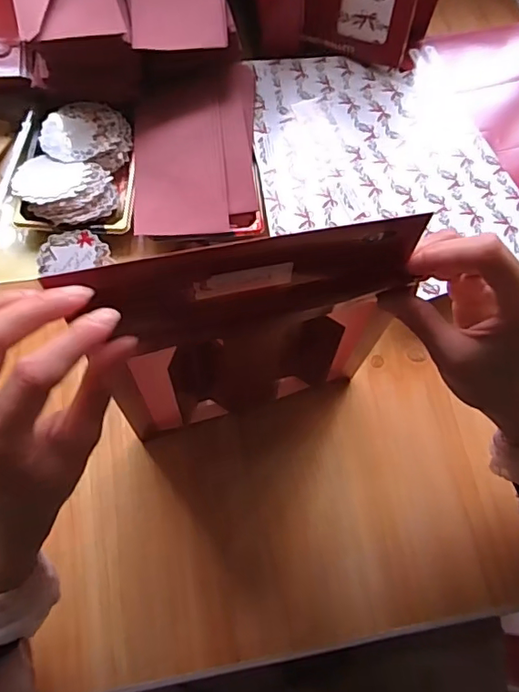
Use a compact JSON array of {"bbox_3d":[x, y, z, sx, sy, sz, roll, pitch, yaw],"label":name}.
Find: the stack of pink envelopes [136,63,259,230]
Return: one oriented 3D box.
[{"bbox_3d":[-0.066,-0.198,0.525,0.122,0.035,0.173,-2,68,-3],"label":"stack of pink envelopes"}]

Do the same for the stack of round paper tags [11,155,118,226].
[{"bbox_3d":[-0.191,-0.154,0.507,0.095,0.024,0.071,7,68,1],"label":"stack of round paper tags"}]

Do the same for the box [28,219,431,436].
[{"bbox_3d":[-0.005,0.000,0.353,0.190,0.216,0.039,-16,69,-8],"label":"box"}]

